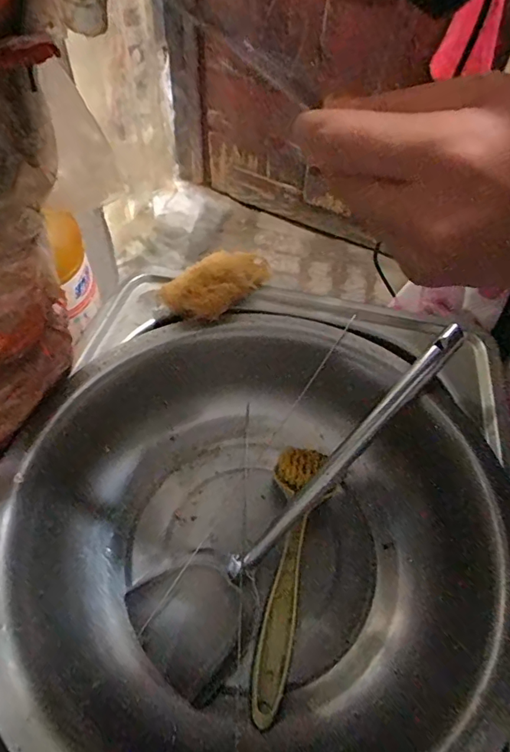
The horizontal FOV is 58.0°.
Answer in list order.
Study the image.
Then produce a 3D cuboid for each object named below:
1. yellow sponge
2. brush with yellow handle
[{"bbox_3d":[-0.035,-0.088,0.433,0.060,0.028,0.113,31,56,19],"label":"yellow sponge"},{"bbox_3d":[0.035,0.149,0.365,0.055,0.041,0.212,7,52,1],"label":"brush with yellow handle"}]

